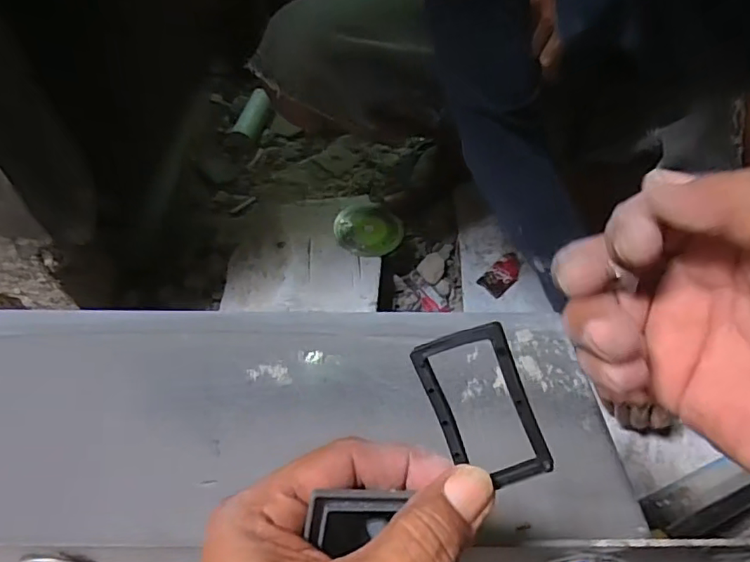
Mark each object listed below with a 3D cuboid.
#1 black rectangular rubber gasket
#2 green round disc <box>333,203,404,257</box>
[{"bbox_3d":[0.039,0.047,0.202,0.034,0.006,0.060,-20,95,16],"label":"black rectangular rubber gasket"},{"bbox_3d":[-0.011,-0.081,0.852,0.098,0.011,0.106,0,56,0],"label":"green round disc"}]

